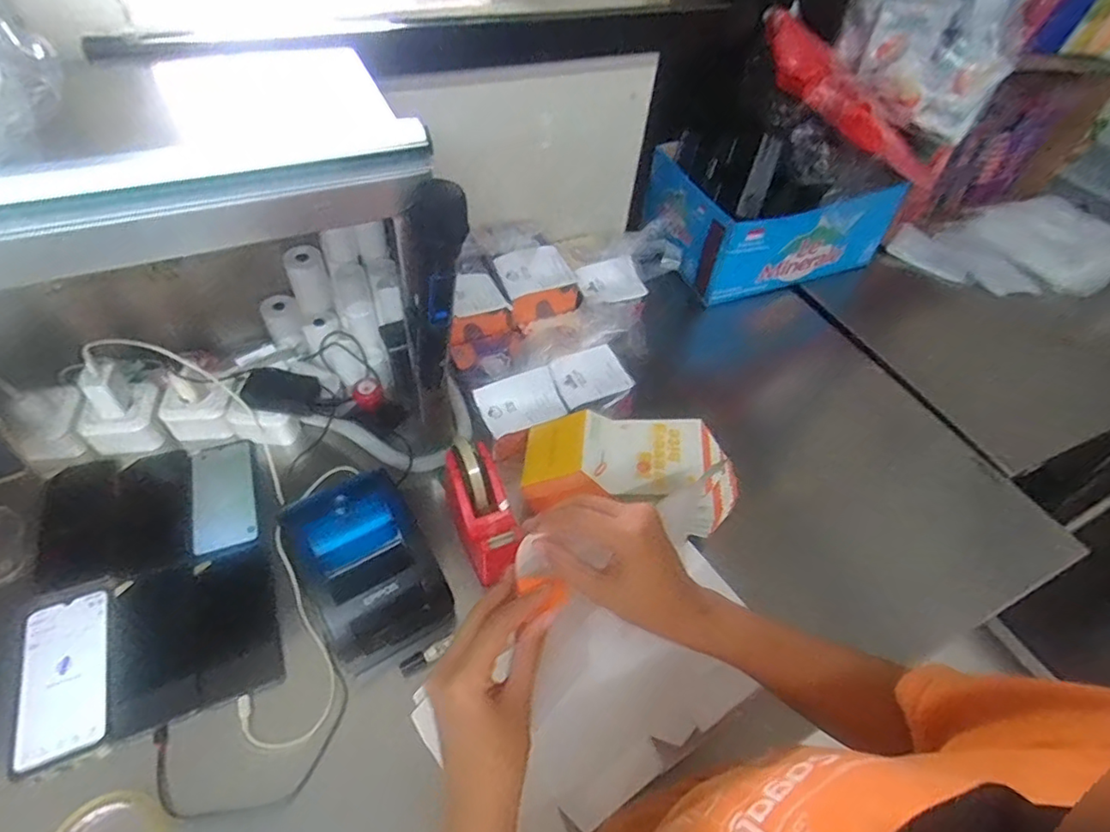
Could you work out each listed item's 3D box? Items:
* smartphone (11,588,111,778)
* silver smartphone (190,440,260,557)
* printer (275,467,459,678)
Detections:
[{"bbox_3d":[-0.490,0.258,0.574,0.076,0.010,0.164,-17,54,-19],"label":"smartphone"},{"bbox_3d":[-0.411,0.097,0.713,0.075,0.015,0.156,-14,53,-17],"label":"silver smartphone"},{"bbox_3d":[-0.200,0.163,0.622,0.130,0.107,0.176,-24,57,-24],"label":"printer"}]

